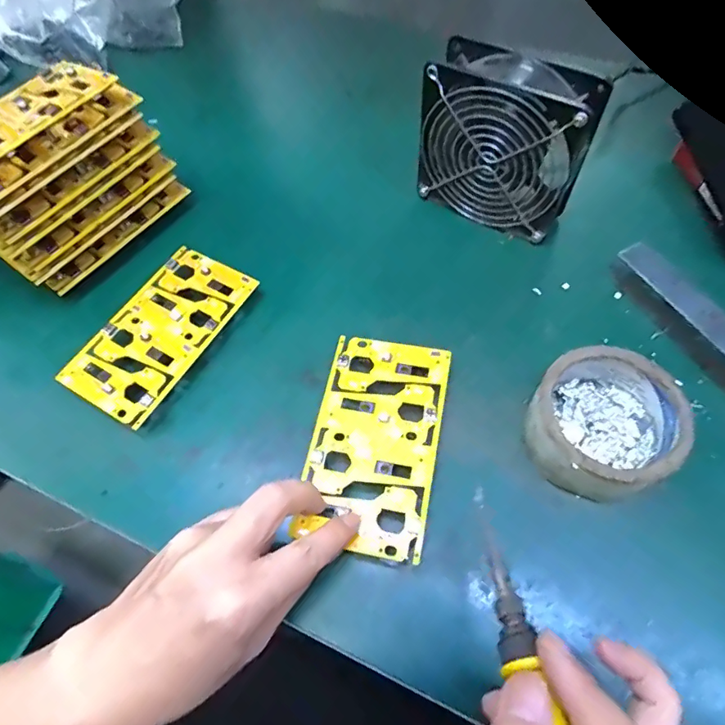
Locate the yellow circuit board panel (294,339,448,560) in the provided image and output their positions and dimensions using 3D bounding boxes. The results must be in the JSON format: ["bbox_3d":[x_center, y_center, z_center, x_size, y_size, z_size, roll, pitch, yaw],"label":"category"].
[{"bbox_3d":[0.008,0.048,0.312,0.076,0.007,0.137,10,62,9],"label":"yellow circuit board panel"}]

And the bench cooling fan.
[{"bbox_3d":[0.108,-0.161,0.373,0.120,0.120,0.047,29,67,18],"label":"bench cooling fan"}]

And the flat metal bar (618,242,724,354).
[{"bbox_3d":[0.233,-0.028,0.342,0.022,0.029,0.137,-27,63,-11],"label":"flat metal bar"}]

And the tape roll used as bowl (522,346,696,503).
[{"bbox_3d":[0.148,0.038,0.302,0.086,0.042,0.081,-2,61,3],"label":"tape roll used as bowl"}]

